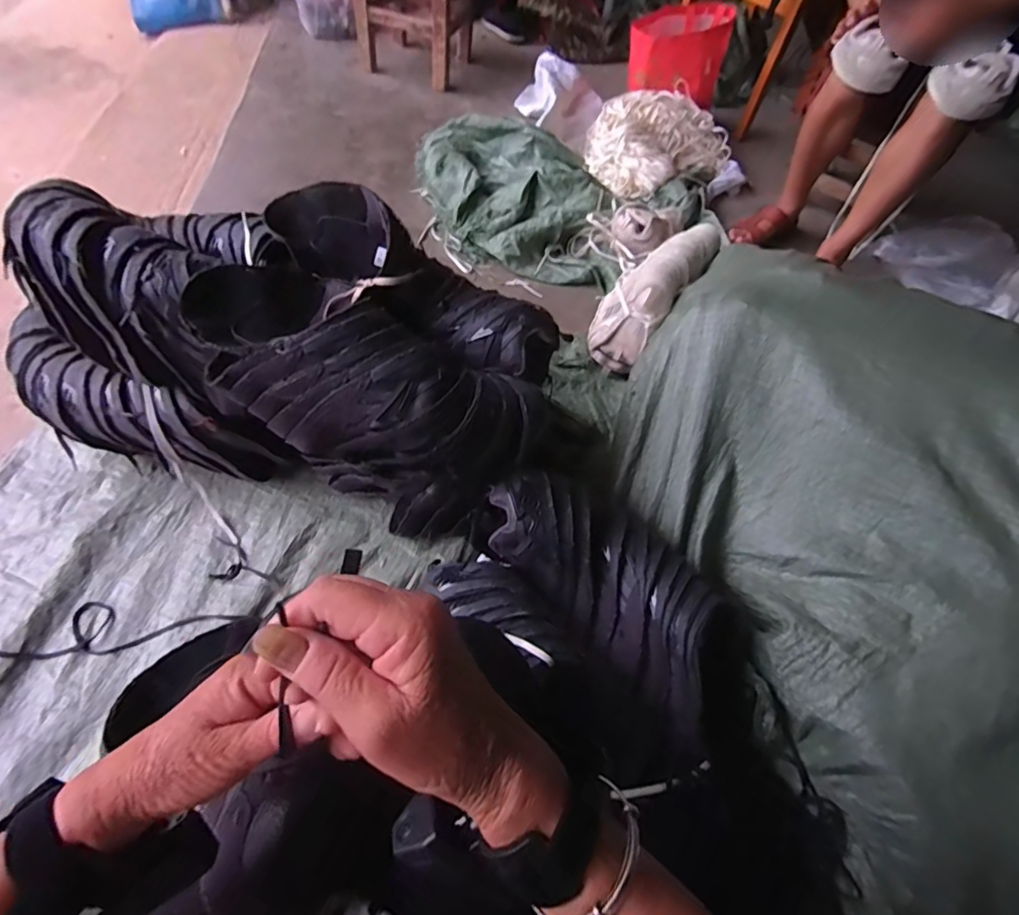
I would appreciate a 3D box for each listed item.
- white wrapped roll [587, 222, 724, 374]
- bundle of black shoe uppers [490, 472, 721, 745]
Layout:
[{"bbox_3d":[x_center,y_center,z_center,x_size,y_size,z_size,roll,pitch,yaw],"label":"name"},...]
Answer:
[{"bbox_3d":[0.309,-0.381,1.143,0.156,0.108,0.410,36,80,21],"label":"white wrapped roll"},{"bbox_3d":[0.148,0.168,0.768,0.403,0.116,0.191,46,66,-1],"label":"bundle of black shoe uppers"}]

